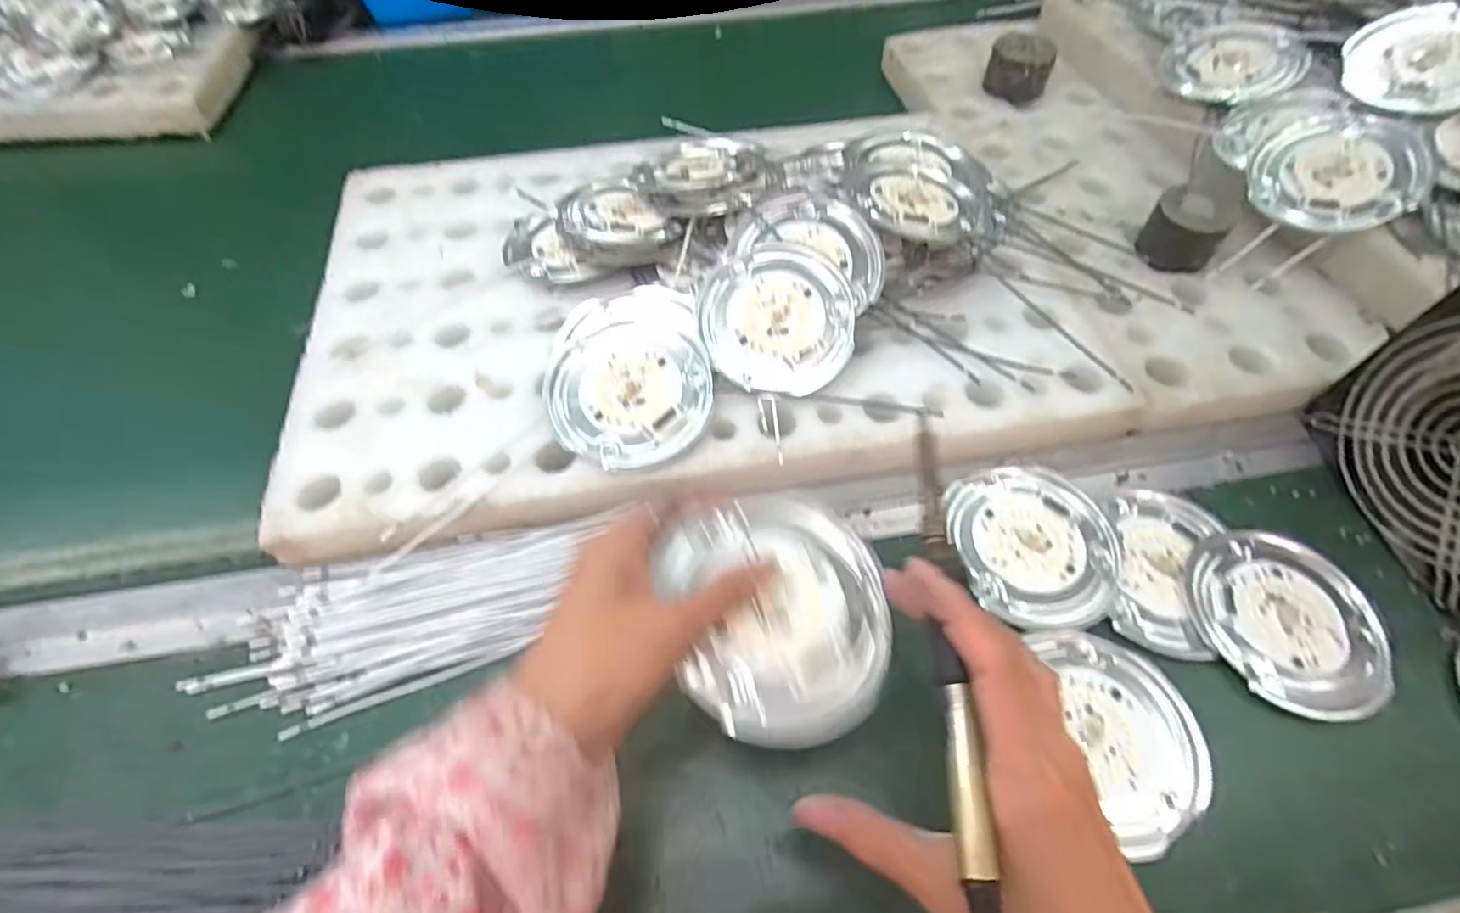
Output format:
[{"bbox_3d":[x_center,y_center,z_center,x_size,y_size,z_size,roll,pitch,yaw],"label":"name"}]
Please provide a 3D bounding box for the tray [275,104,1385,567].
[{"bbox_3d":[0.062,-0.145,0.489,0.727,0.050,0.403,-9,57,-6],"label":"tray"}]

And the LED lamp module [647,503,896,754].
[{"bbox_3d":[0.023,0.066,0.279,0.093,0.013,0.106,-12,57,-8],"label":"LED lamp module"}]

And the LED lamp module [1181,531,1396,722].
[{"bbox_3d":[0.310,0.089,0.357,0.095,0.008,0.103,-22,59,-14],"label":"LED lamp module"}]

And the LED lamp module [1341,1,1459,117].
[{"bbox_3d":[0.534,-0.304,0.485,0.102,0.013,0.101,-17,66,22],"label":"LED lamp module"}]

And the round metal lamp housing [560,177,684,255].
[{"bbox_3d":[-0.084,-0.172,0.481,0.071,0.030,0.074,0,56,0],"label":"round metal lamp housing"}]

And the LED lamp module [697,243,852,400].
[{"bbox_3d":[0.031,-0.090,0.429,0.099,0.019,0.100,-2,79,1],"label":"LED lamp module"}]

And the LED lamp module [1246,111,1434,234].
[{"bbox_3d":[0.446,-0.211,0.473,0.102,0.015,0.100,14,79,24],"label":"LED lamp module"}]

